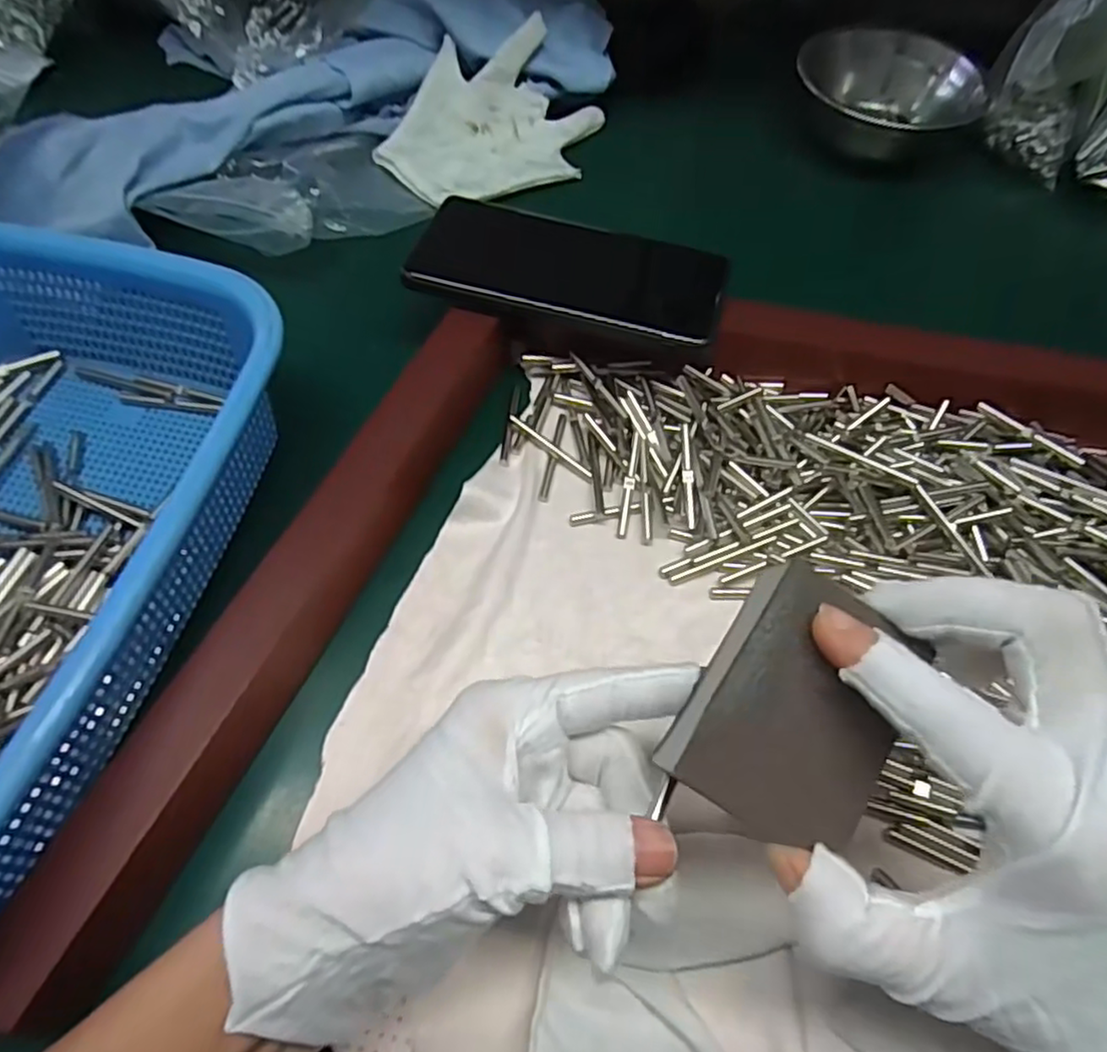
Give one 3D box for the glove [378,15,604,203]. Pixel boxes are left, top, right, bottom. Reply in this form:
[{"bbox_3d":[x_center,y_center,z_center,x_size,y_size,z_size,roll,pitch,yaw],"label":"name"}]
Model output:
[{"bbox_3d":[-0.039,-0.280,0.462,0.118,0.049,0.146,35,65,15],"label":"glove"}]

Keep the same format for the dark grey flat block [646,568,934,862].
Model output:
[{"bbox_3d":[0.066,0.049,0.184,0.052,0.010,0.067,33,79,4],"label":"dark grey flat block"}]

